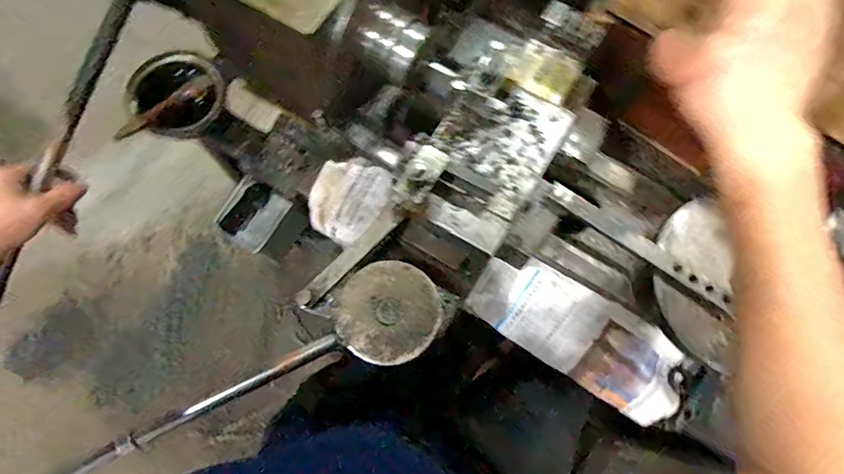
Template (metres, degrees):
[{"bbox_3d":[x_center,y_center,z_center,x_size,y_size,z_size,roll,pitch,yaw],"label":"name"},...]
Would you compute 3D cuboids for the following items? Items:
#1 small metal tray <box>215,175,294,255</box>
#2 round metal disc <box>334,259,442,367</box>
[{"bbox_3d":[-0.254,-0.033,0.736,0.079,0.030,0.094,38,90,-29],"label":"small metal tray"},{"bbox_3d":[-0.032,0.073,0.476,0.095,0.011,0.097,0,73,-1],"label":"round metal disc"}]

